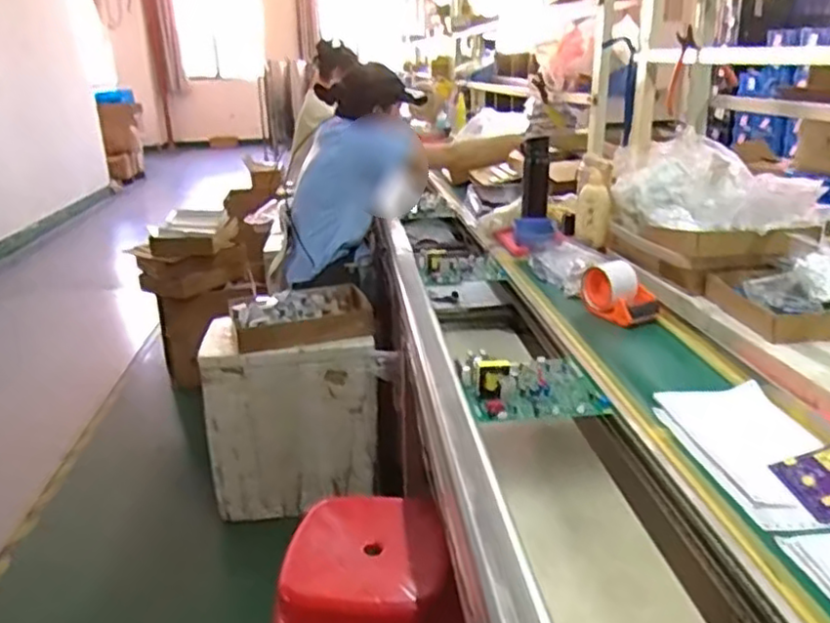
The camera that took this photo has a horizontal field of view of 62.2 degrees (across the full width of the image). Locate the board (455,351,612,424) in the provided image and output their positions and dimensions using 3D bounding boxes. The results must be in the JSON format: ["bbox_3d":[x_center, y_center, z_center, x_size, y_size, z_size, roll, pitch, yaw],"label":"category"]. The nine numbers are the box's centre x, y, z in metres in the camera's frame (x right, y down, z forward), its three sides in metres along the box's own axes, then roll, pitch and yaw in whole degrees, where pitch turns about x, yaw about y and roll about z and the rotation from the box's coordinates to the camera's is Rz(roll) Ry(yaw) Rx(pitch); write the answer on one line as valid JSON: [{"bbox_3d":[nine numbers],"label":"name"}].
[{"bbox_3d":[0.156,0.089,0.955,0.180,0.041,0.161,-5,21,-7],"label":"board"}]

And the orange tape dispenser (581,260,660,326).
[{"bbox_3d":[0.353,-0.029,1.196,0.080,0.087,0.131,-8,21,-16],"label":"orange tape dispenser"}]

